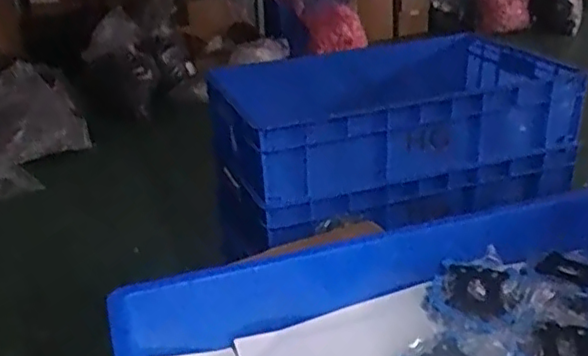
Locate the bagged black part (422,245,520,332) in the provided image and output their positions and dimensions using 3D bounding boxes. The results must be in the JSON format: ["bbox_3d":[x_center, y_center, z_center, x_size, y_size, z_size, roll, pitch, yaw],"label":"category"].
[{"bbox_3d":[0.213,0.132,0.773,0.100,0.028,0.113,16,32,34],"label":"bagged black part"}]

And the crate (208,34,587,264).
[{"bbox_3d":[0.190,-0.115,1.302,0.660,0.232,0.400,-12,27,-16],"label":"crate"}]

